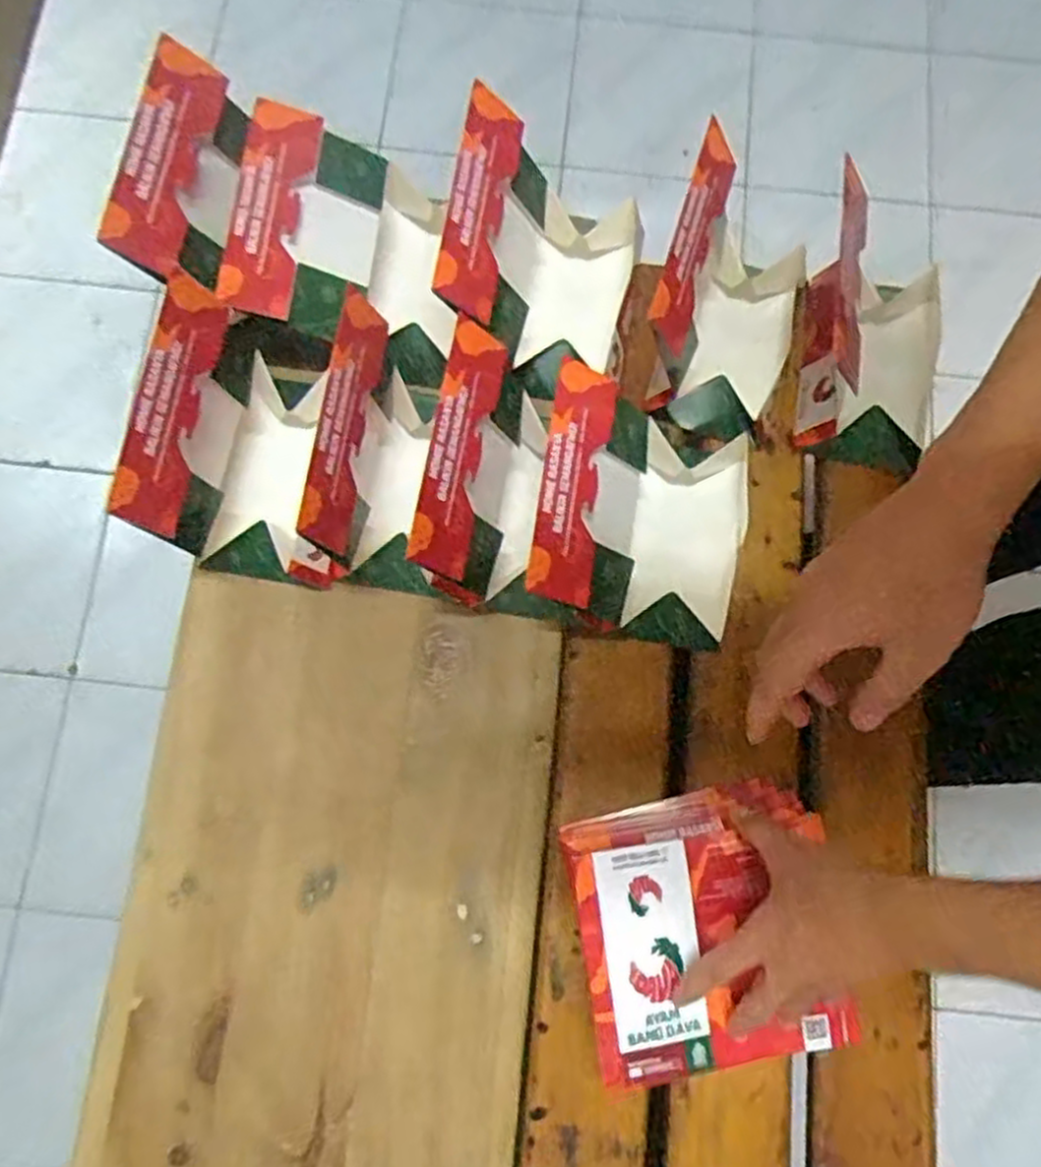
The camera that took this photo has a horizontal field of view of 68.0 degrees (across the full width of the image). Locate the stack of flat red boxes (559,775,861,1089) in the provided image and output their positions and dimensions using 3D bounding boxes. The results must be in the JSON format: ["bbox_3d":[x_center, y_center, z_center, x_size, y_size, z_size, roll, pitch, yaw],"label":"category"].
[{"bbox_3d":[0.132,0.248,0.557,0.178,0.064,0.182,-9,77,-3],"label":"stack of flat red boxes"}]

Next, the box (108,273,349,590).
[{"bbox_3d":[-0.200,-0.106,0.569,0.098,0.156,0.182,3,78,-1],"label":"box"}]

